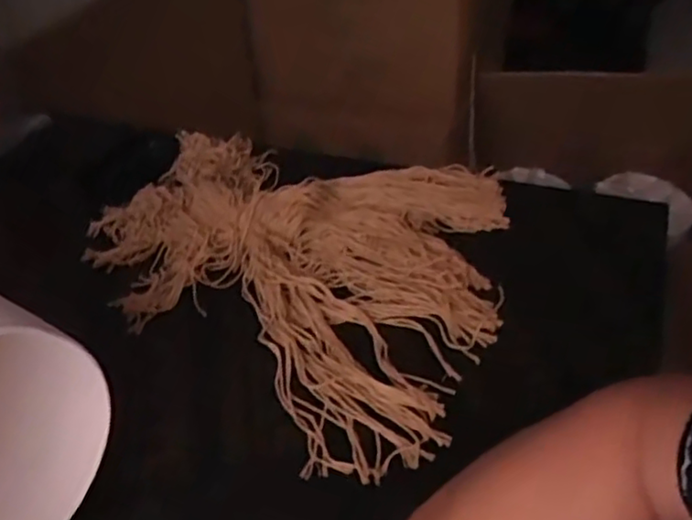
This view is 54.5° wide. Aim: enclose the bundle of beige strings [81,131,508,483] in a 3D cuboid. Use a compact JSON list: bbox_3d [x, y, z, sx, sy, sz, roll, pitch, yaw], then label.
[{"bbox_3d":[-0.041,-0.016,0.559,0.360,0.036,0.288,22,48,28],"label":"bundle of beige strings"}]

